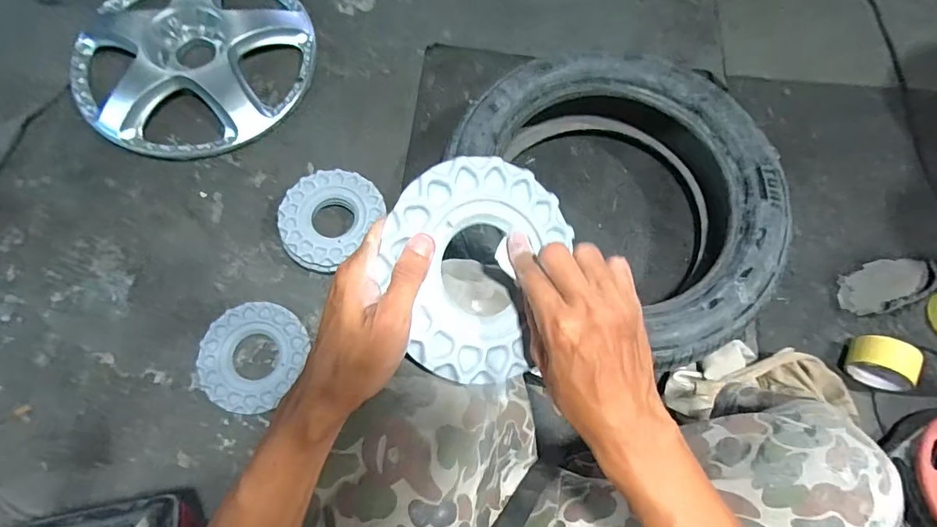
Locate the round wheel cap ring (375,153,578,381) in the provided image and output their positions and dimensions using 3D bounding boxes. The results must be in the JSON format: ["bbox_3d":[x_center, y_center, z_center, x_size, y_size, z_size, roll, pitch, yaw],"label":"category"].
[{"bbox_3d":[0.004,0.000,0.369,0.146,0.022,0.164,31,74,-23],"label":"round wheel cap ring"}]

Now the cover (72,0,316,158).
[{"bbox_3d":[-0.508,-0.394,0.901,0.417,0.080,0.399,-8,71,-4],"label":"cover"}]

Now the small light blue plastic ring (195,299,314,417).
[{"bbox_3d":[-0.338,0.144,0.756,0.151,0.027,0.165,0,71,-1],"label":"small light blue plastic ring"}]

